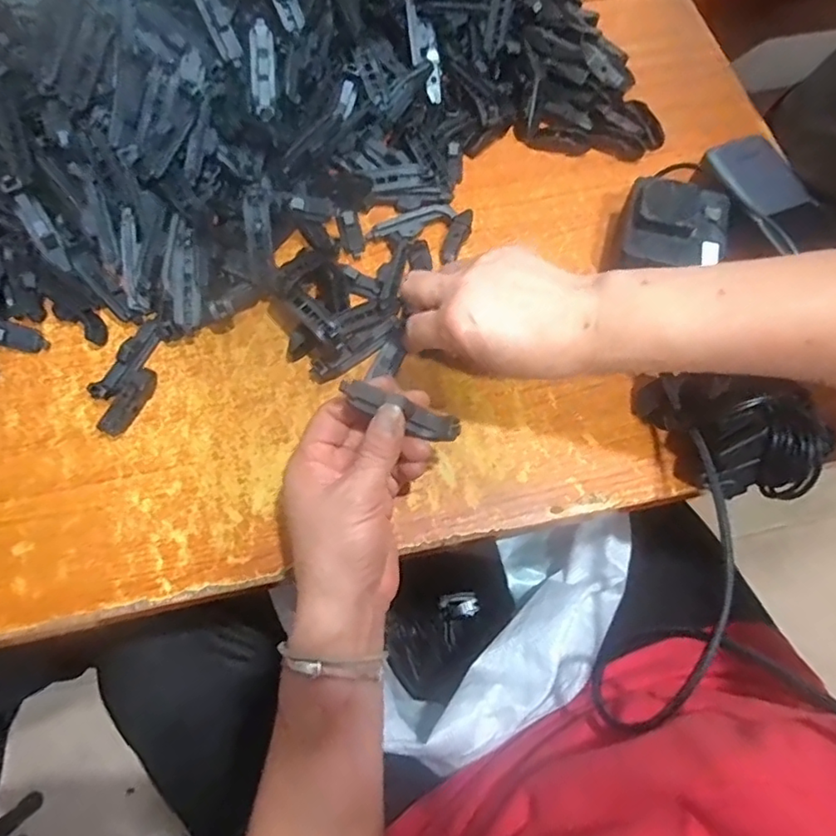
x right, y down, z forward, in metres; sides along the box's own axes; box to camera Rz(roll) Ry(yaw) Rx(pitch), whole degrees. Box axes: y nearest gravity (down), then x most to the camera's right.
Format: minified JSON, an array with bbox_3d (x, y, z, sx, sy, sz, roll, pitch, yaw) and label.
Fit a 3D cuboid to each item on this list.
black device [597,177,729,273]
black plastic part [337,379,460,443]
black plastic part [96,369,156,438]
[{"bbox_3d":[0.185,-0.133,0.443,0.080,0.059,0.075,7,68,2],"label":"black device"},{"bbox_3d":[-0.010,-0.005,0.353,0.075,0.012,0.019,25,70,-10],"label":"black plastic part"},{"bbox_3d":[-0.205,-0.013,0.413,0.017,0.012,0.054,24,71,7],"label":"black plastic part"}]

